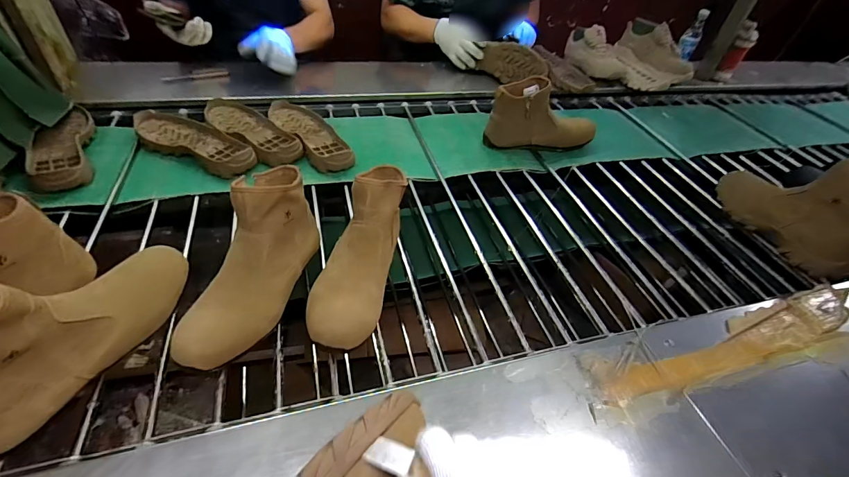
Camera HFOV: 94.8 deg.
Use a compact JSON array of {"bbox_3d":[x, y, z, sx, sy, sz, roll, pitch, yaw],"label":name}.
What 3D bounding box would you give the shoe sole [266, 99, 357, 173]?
[{"bbox_3d":[-0.263,-0.245,0.896,0.095,0.027,0.293,-24,51,-30],"label":"shoe sole"}]

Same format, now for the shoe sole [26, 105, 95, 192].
[{"bbox_3d":[-0.715,-0.187,0.773,0.089,0.036,0.272,-16,49,-24],"label":"shoe sole"}]

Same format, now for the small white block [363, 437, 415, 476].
[{"bbox_3d":[-0.029,0.181,0.326,0.038,0.009,0.022,20,43,13],"label":"small white block"}]

